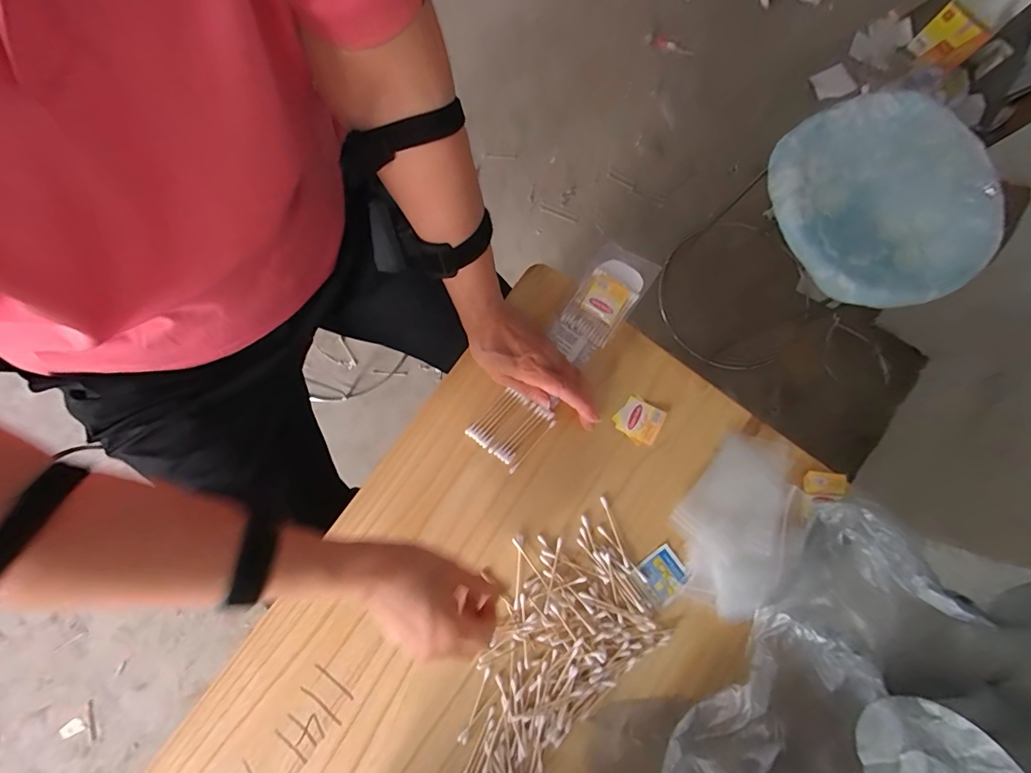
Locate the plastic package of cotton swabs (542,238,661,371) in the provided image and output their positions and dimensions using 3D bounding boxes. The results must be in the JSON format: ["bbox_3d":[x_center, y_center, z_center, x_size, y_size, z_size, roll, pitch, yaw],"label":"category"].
[{"bbox_3d":[0.092,-0.090,0.486,0.063,0.012,0.134,36,85,5],"label":"plastic package of cotton swabs"}]

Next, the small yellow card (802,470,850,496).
[{"bbox_3d":[0.328,0.102,0.470,0.045,0.006,0.026,2,102,6],"label":"small yellow card"}]

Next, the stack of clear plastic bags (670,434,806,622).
[{"bbox_3d":[0.223,0.137,0.453,0.105,0.024,0.171,27,81,4],"label":"stack of clear plastic bags"}]

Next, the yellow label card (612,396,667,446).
[{"bbox_3d":[0.131,0.037,0.472,0.046,0.009,0.043,42,82,6],"label":"yellow label card"}]

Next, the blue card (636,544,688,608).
[{"bbox_3d":[0.150,0.193,0.456,0.046,0.004,0.042,-38,83,-7],"label":"blue card"}]

